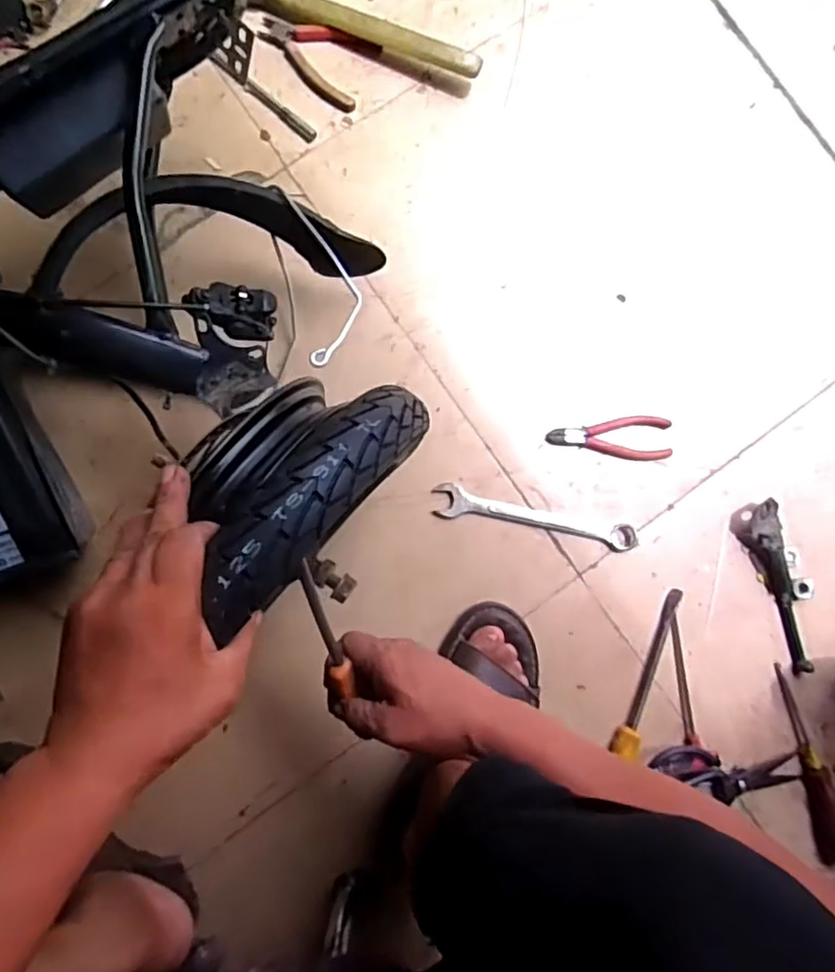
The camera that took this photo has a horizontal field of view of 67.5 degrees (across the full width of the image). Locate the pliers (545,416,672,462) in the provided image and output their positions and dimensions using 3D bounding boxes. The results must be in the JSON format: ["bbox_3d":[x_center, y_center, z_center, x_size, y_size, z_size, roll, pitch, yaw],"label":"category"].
[{"bbox_3d":[0.228,-0.055,0.739,0.146,0.013,0.051,-1,86,-4],"label":"pliers"}]

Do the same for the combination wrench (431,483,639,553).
[{"bbox_3d":[0.139,0.038,0.730,0.238,0.008,0.038,11,85,-3],"label":"combination wrench"}]

